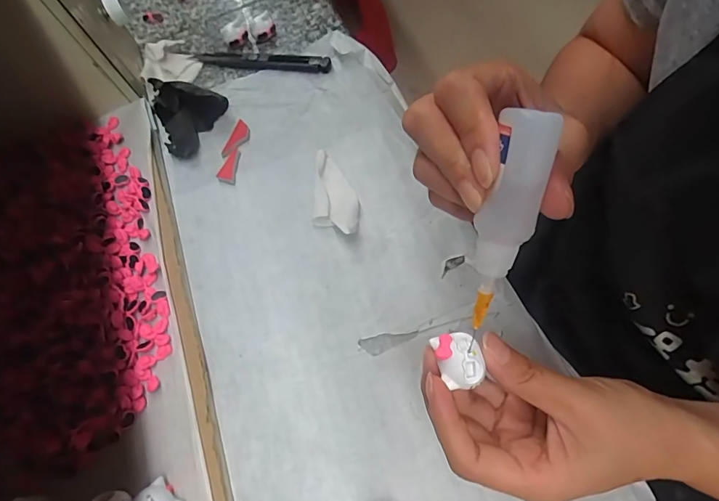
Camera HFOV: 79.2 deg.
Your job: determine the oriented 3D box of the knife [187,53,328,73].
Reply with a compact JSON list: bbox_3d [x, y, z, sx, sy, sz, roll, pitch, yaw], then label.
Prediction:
[{"bbox_3d":[-0.099,-0.185,0.417,0.147,0.011,0.017,12,66,9],"label":"knife"}]

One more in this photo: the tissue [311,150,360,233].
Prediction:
[{"bbox_3d":[-0.018,-0.047,0.344,0.035,0.013,0.078,0,65,4],"label":"tissue"}]

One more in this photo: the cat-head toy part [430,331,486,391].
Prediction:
[{"bbox_3d":[0.045,0.049,0.196,0.019,0.008,0.024,-14,65,-3],"label":"cat-head toy part"}]

